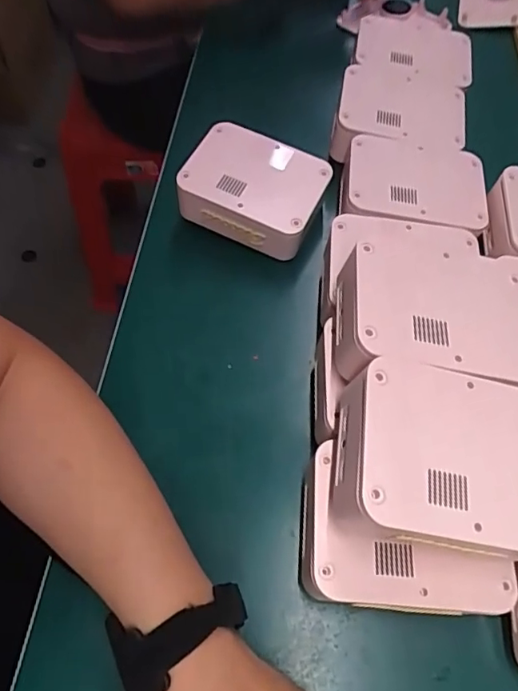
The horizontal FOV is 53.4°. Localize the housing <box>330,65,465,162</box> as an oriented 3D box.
[{"bbox_3d":[0.143,-0.235,0.529,0.127,0.033,0.107,7,61,3],"label":"housing"}]

